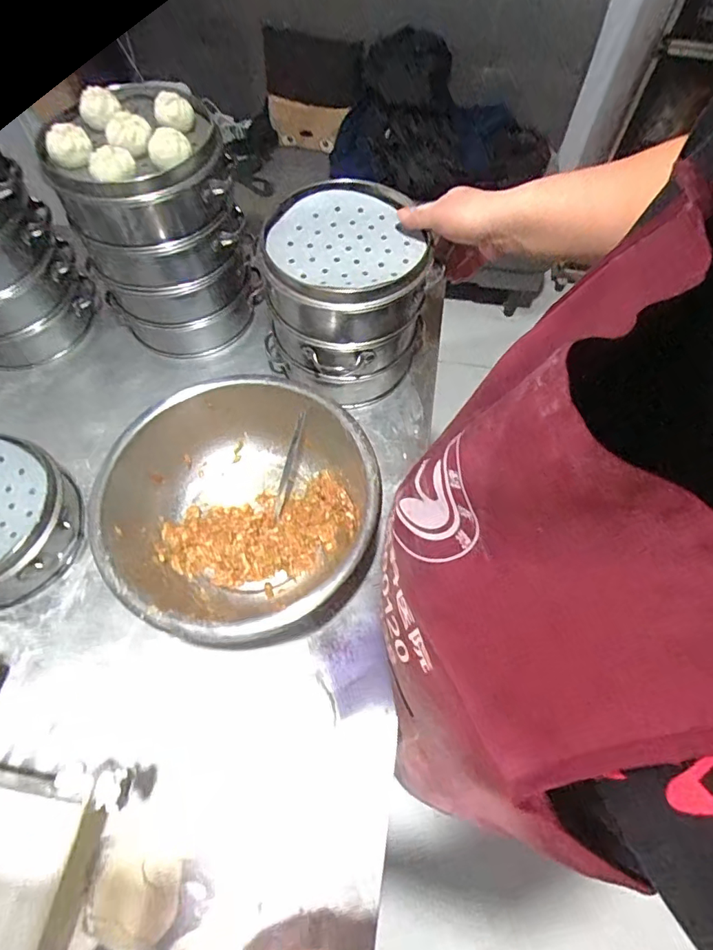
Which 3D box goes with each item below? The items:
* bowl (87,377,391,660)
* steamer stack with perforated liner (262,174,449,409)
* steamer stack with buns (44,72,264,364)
[{"bbox_3d":[-0.120,0.039,0.563,0.278,0.114,0.283,0,63,0],"label":"bowl"},{"bbox_3d":[-0.015,-0.219,0.631,0.195,0.185,0.183,-28,66,-13],"label":"steamer stack with perforated liner"},{"bbox_3d":[-0.254,-0.319,0.657,0.189,0.268,0.182,-37,68,-17],"label":"steamer stack with buns"}]

